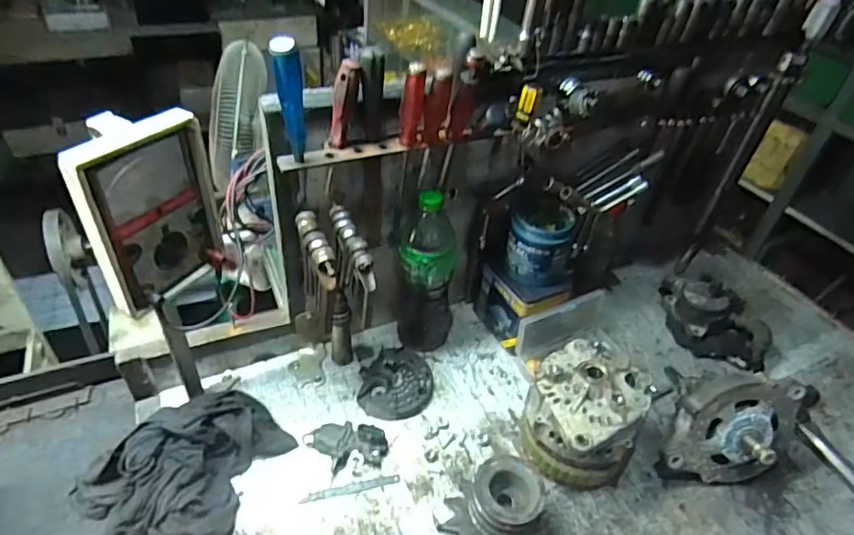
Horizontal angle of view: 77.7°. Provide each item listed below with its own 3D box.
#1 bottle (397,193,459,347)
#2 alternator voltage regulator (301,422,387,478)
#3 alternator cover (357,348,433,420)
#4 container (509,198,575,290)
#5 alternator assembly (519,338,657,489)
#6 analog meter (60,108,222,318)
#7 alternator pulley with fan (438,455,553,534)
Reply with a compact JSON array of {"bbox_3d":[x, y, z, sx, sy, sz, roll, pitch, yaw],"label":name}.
[{"bbox_3d":[0.007,0.005,0.774,0.083,0.265,0.093,12,42,5],"label":"bottle"},{"bbox_3d":[-0.104,0.228,0.687,0.099,0.031,0.062,-7,44,-16],"label":"alternator voltage regulator"},{"bbox_3d":[-0.044,0.163,0.771,0.103,0.023,0.115,3,42,-5],"label":"alternator cover"},{"bbox_3d":[0.169,-0.037,0.783,0.098,0.091,0.095,18,42,13],"label":"container"},{"bbox_3d":[0.199,0.194,0.680,0.145,0.145,0.163,34,49,26],"label":"alternator assembly"},{"bbox_3d":[-0.270,-0.054,0.519,0.042,0.178,0.127,21,41,22],"label":"analog meter"},{"bbox_3d":[0.084,0.287,0.608,0.116,0.073,0.111,4,42,-4],"label":"alternator pulley with fan"}]

